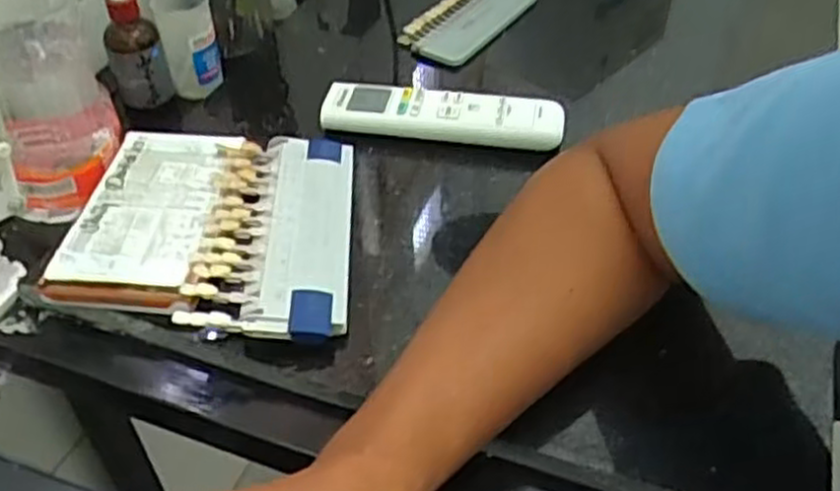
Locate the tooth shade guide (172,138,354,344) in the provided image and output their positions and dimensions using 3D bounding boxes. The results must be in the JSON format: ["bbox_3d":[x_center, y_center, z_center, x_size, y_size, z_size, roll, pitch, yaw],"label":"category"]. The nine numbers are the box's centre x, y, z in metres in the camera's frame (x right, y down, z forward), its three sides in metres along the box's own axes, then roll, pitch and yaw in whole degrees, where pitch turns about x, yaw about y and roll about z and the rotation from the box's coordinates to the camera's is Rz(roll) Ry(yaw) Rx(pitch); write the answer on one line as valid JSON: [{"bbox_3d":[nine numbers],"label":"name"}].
[{"bbox_3d":[-0.089,-0.008,0.495,0.090,0.027,0.167,0,44,-1],"label":"tooth shade guide"}]

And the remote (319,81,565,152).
[{"bbox_3d":[0.017,-0.097,0.583,0.175,0.029,0.037,7,44,6],"label":"remote"}]

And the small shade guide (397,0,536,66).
[{"bbox_3d":[0.045,-0.208,0.710,0.063,0.016,0.143,26,49,24],"label":"small shade guide"}]

